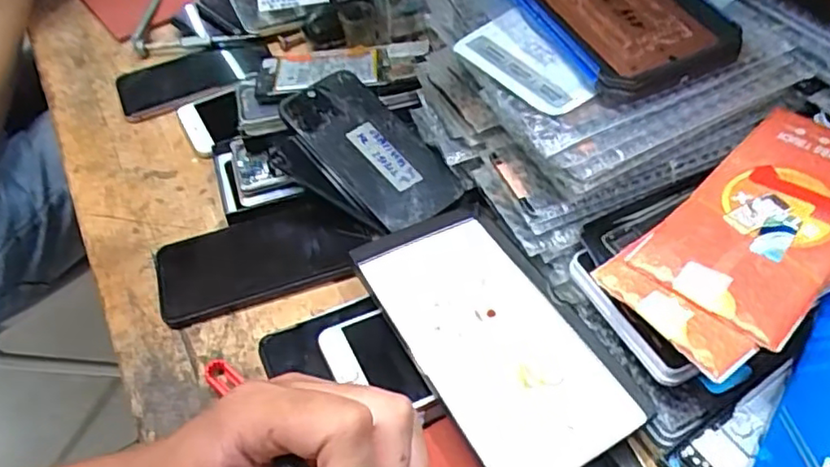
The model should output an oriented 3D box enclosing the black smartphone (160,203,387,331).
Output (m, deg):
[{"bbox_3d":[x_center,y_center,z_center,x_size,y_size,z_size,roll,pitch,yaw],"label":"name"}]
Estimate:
[{"bbox_3d":[-0.118,0.020,0.503,0.163,0.015,0.076,-16,52,-8],"label":"black smartphone"}]

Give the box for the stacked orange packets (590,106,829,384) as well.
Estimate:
[{"bbox_3d":[0.203,-0.003,0.372,0.187,0.014,0.093,-37,55,-16],"label":"stacked orange packets"}]

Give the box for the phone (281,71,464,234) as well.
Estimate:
[{"bbox_3d":[-0.033,-0.069,0.523,0.081,0.016,0.151,-36,76,-25],"label":"phone"}]

